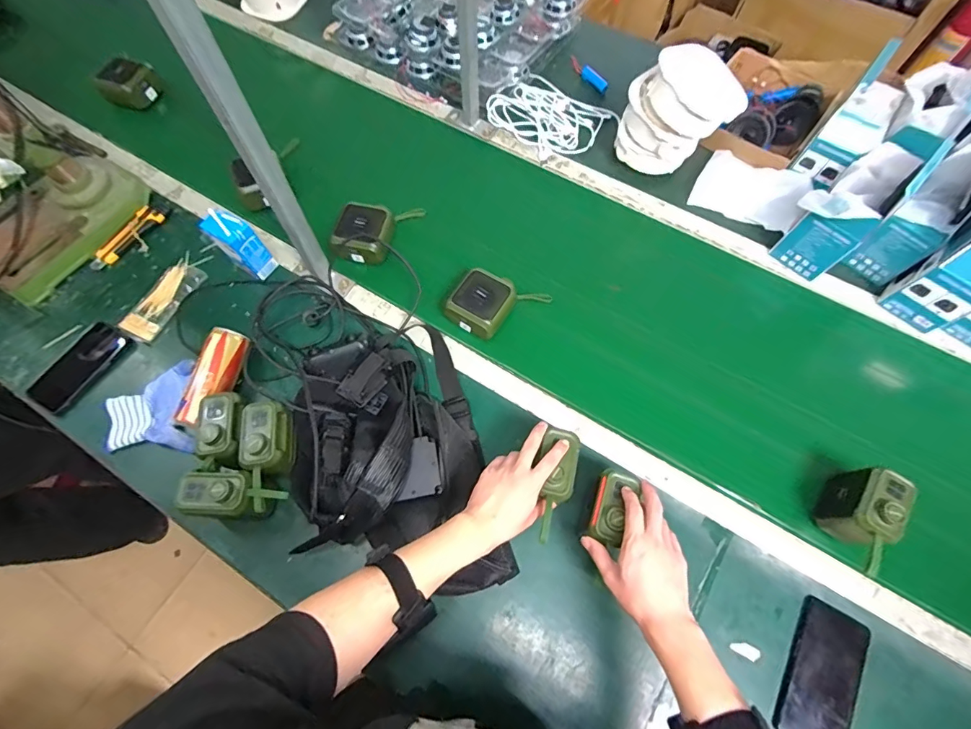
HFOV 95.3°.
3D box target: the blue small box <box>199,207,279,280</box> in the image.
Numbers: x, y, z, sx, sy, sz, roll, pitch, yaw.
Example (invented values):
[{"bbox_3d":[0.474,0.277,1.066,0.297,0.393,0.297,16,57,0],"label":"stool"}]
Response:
[{"bbox_3d":[-0.395,-0.192,0.717,0.058,0.118,0.054,39,73,15],"label":"blue small box"}]

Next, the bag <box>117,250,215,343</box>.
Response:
[{"bbox_3d":[-0.536,-0.121,0.747,0.074,0.014,0.172,21,70,9],"label":"bag"}]

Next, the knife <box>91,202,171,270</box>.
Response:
[{"bbox_3d":[-0.633,-0.230,0.789,0.034,0.019,0.159,30,71,12],"label":"knife"}]

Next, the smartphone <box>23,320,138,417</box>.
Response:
[{"bbox_3d":[-0.643,0.006,0.700,0.085,0.010,0.154,34,72,13],"label":"smartphone"}]

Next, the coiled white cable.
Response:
[{"bbox_3d":[0.129,-0.496,0.885,0.208,0.020,0.171,40,74,15],"label":"coiled white cable"}]

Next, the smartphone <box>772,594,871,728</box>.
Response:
[{"bbox_3d":[0.411,0.379,0.537,0.078,0.013,0.161,29,71,11],"label":"smartphone"}]

